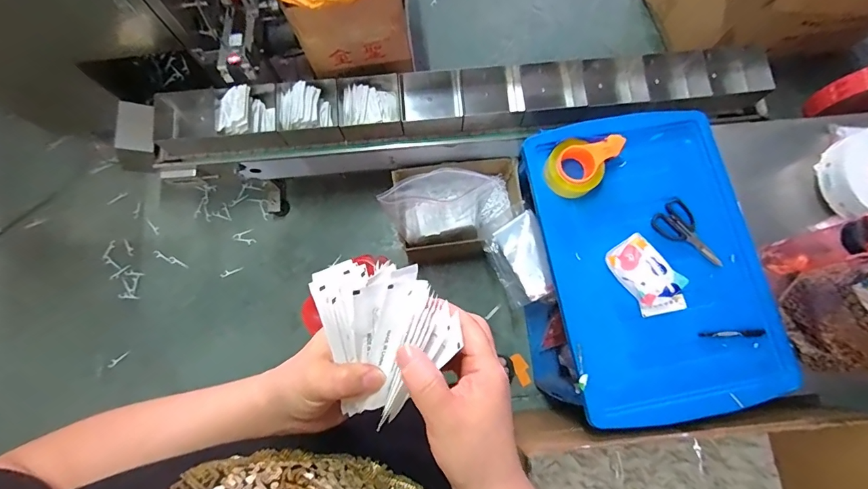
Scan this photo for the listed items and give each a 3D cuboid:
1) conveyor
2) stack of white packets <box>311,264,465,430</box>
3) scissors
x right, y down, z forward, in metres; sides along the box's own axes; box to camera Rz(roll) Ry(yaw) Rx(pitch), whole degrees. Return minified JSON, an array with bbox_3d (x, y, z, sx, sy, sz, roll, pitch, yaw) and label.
[{"bbox_3d":[0.054,-0.354,1.090,1.660,0.155,0.205,-6,77,0],"label":"conveyor"},{"bbox_3d":[-0.030,0.060,0.279,0.085,0.048,0.106,-14,77,-2],"label":"stack of white packets"},{"bbox_3d":[0.551,-0.018,0.885,0.084,0.009,0.161,-43,80,-8],"label":"scissors"}]

